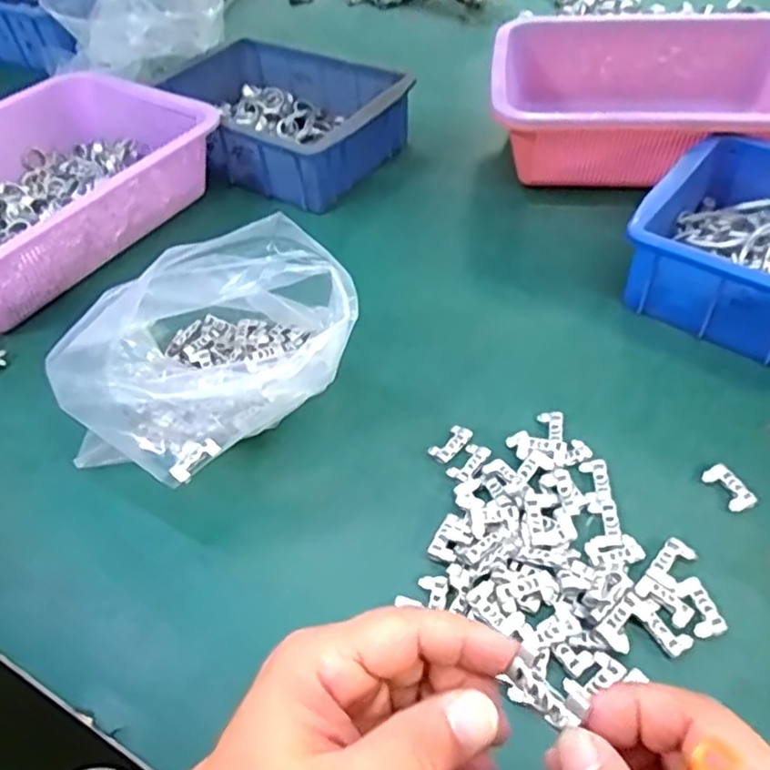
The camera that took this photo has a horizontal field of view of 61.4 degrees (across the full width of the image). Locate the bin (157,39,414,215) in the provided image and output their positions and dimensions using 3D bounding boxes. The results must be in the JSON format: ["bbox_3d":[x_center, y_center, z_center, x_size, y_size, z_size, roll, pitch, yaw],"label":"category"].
[{"bbox_3d":[-0.111,-0.281,0.672,0.251,0.060,0.178,33,59,28],"label":"bin"}]

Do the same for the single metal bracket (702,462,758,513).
[{"bbox_3d":[0.210,0.062,0.395,0.019,0.005,0.031,-21,51,-13],"label":"single metal bracket"}]

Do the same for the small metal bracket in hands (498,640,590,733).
[{"bbox_3d":[0.052,0.098,0.209,0.015,0.009,0.028,-40,33,-26],"label":"small metal bracket in hands"}]

